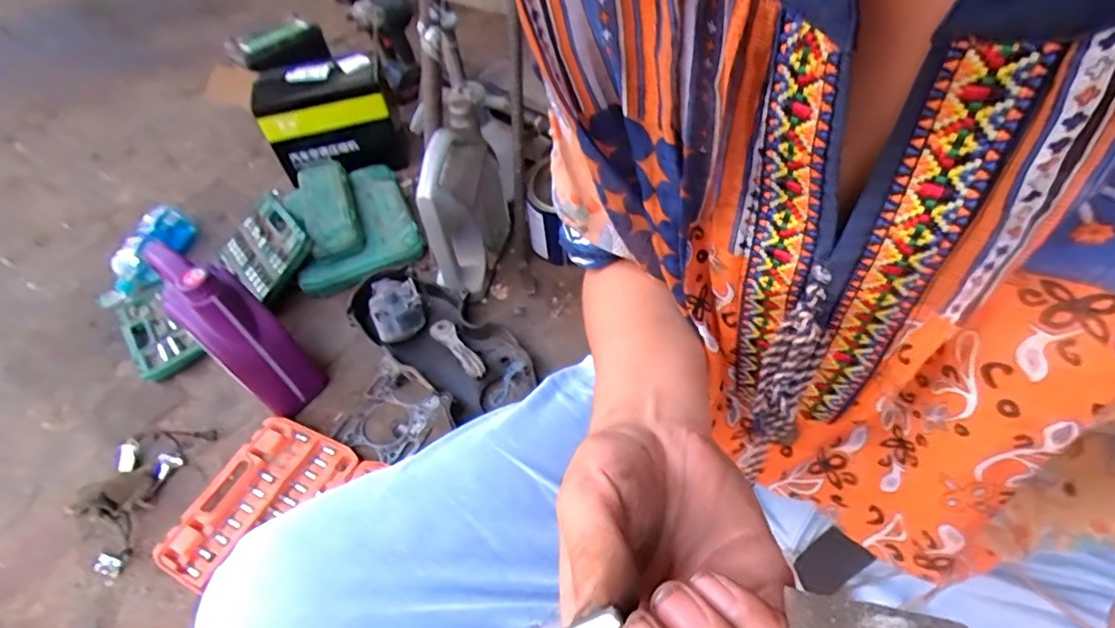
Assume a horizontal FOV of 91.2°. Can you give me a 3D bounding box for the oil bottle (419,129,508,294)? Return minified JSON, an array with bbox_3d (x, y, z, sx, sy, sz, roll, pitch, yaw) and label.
[{"bbox_3d":[-0.165,-0.186,0.954,0.075,0.263,0.203,8,53,12],"label":"oil bottle"}]

